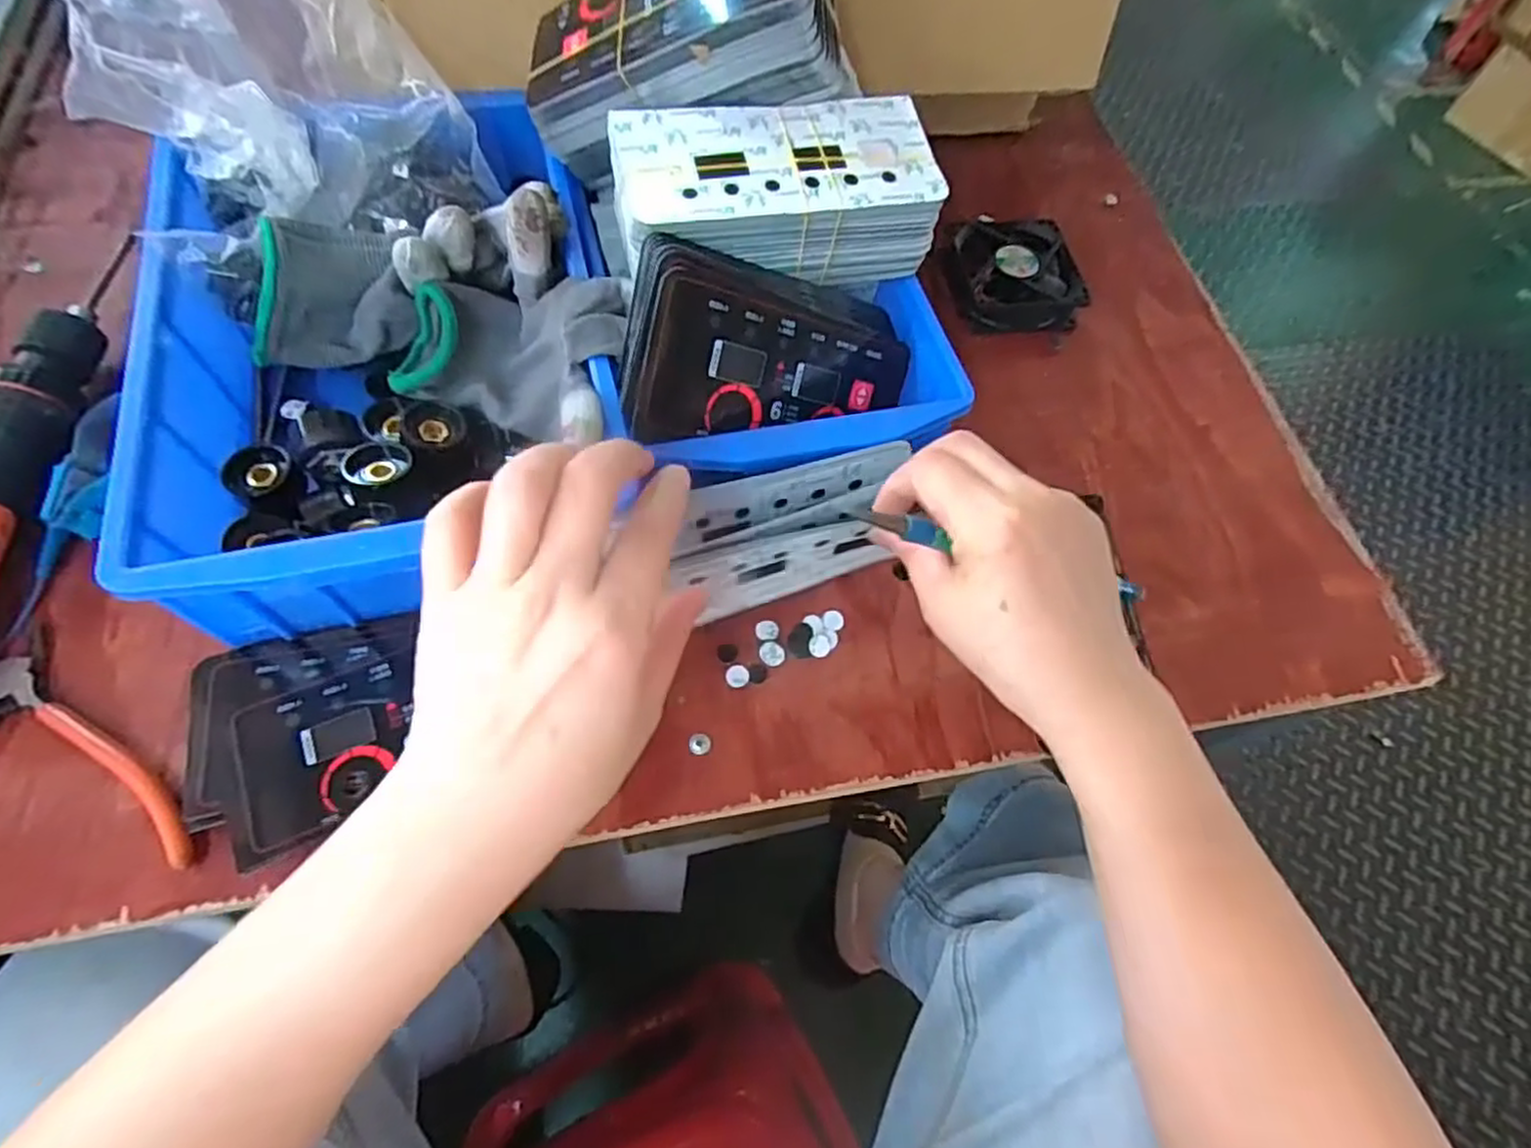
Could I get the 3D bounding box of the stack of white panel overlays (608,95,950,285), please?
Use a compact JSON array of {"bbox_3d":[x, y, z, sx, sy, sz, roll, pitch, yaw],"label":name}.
[{"bbox_3d":[0.004,-0.190,0.376,0.160,0.049,0.082,-15,66,-12],"label":"stack of white panel overlays"}]

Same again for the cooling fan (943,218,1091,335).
[{"bbox_3d":[0.168,-0.206,0.507,0.086,0.027,0.086,1,64,-1],"label":"cooling fan"}]

